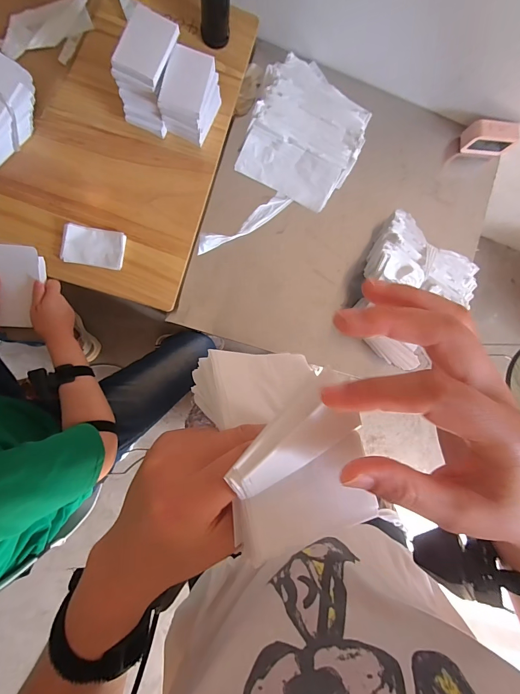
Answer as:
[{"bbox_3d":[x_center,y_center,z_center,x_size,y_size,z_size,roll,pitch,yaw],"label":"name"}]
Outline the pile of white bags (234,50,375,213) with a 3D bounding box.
[{"bbox_3d":[0.127,-0.570,0.877,0.290,0.071,0.345,19,85,-7],"label":"pile of white bags"}]

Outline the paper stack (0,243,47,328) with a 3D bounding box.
[{"bbox_3d":[-0.463,-0.113,0.637,0.085,0.019,0.159,13,108,-8],"label":"paper stack"}]

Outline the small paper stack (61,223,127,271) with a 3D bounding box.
[{"bbox_3d":[-0.380,-0.229,0.763,0.132,0.008,0.086,7,88,-13],"label":"small paper stack"}]

